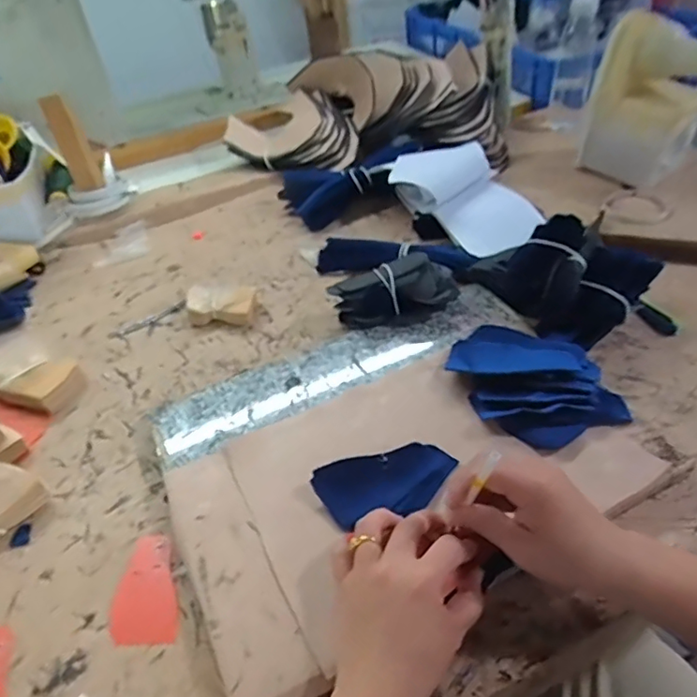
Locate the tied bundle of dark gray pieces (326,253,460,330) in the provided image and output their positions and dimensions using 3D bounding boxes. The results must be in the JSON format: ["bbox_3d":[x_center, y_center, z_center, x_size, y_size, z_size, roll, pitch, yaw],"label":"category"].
[{"bbox_3d":[0.053,-0.063,0.634,0.135,0.052,0.058,-9,43,-2],"label":"tied bundle of dark gray pieces"}]

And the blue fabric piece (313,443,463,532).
[{"bbox_3d":[0.034,0.108,0.469,0.114,0.017,0.059,-21,44,-15],"label":"blue fabric piece"}]

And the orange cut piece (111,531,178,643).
[{"bbox_3d":[-0.159,0.188,0.447,0.049,0.004,0.089,-11,43,-4],"label":"orange cut piece"}]

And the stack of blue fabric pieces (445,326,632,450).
[{"bbox_3d":[0.173,0.024,0.532,0.125,0.038,0.138,-19,44,-13],"label":"stack of blue fabric pieces"}]

